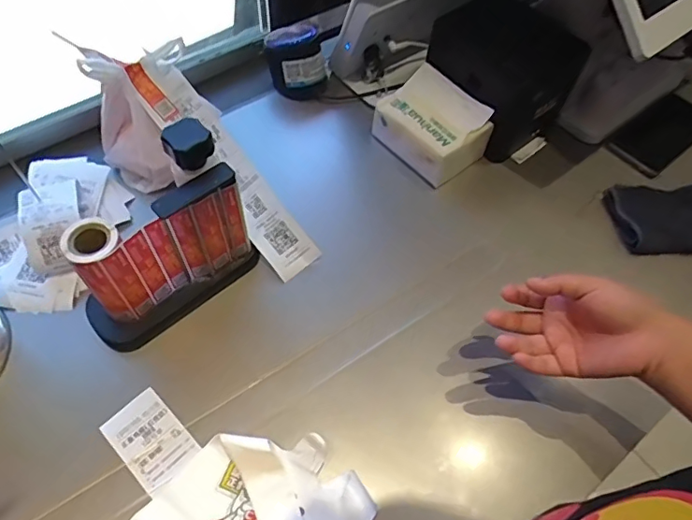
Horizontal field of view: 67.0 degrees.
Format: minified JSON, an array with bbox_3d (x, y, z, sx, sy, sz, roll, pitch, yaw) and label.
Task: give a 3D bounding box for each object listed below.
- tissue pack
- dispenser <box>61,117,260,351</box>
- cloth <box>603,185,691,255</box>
[{"bbox_3d":[0.107,-0.170,0.660,0.132,0.067,0.093,41,64,20],"label":"tissue pack"},{"bbox_3d":[-0.175,-0.015,0.486,0.068,0.168,0.165,41,64,20],"label":"dispenser"},{"bbox_3d":[0.396,-0.052,0.629,0.152,0.037,0.095,-2,58,-5],"label":"cloth"}]

